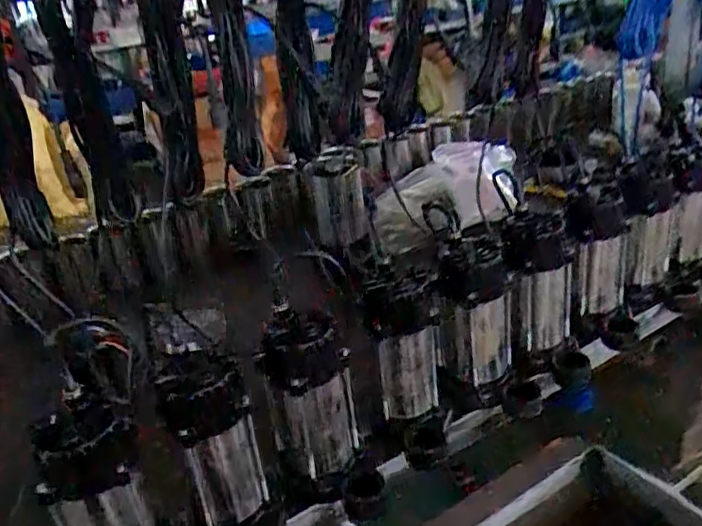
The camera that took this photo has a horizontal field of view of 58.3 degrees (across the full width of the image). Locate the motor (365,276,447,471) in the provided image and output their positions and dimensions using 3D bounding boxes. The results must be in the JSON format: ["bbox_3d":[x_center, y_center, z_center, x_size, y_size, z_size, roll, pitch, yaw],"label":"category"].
[{"bbox_3d":[0.076,0.143,0.844,0.098,0.238,0.097,-4,27,6],"label":"motor"}]

